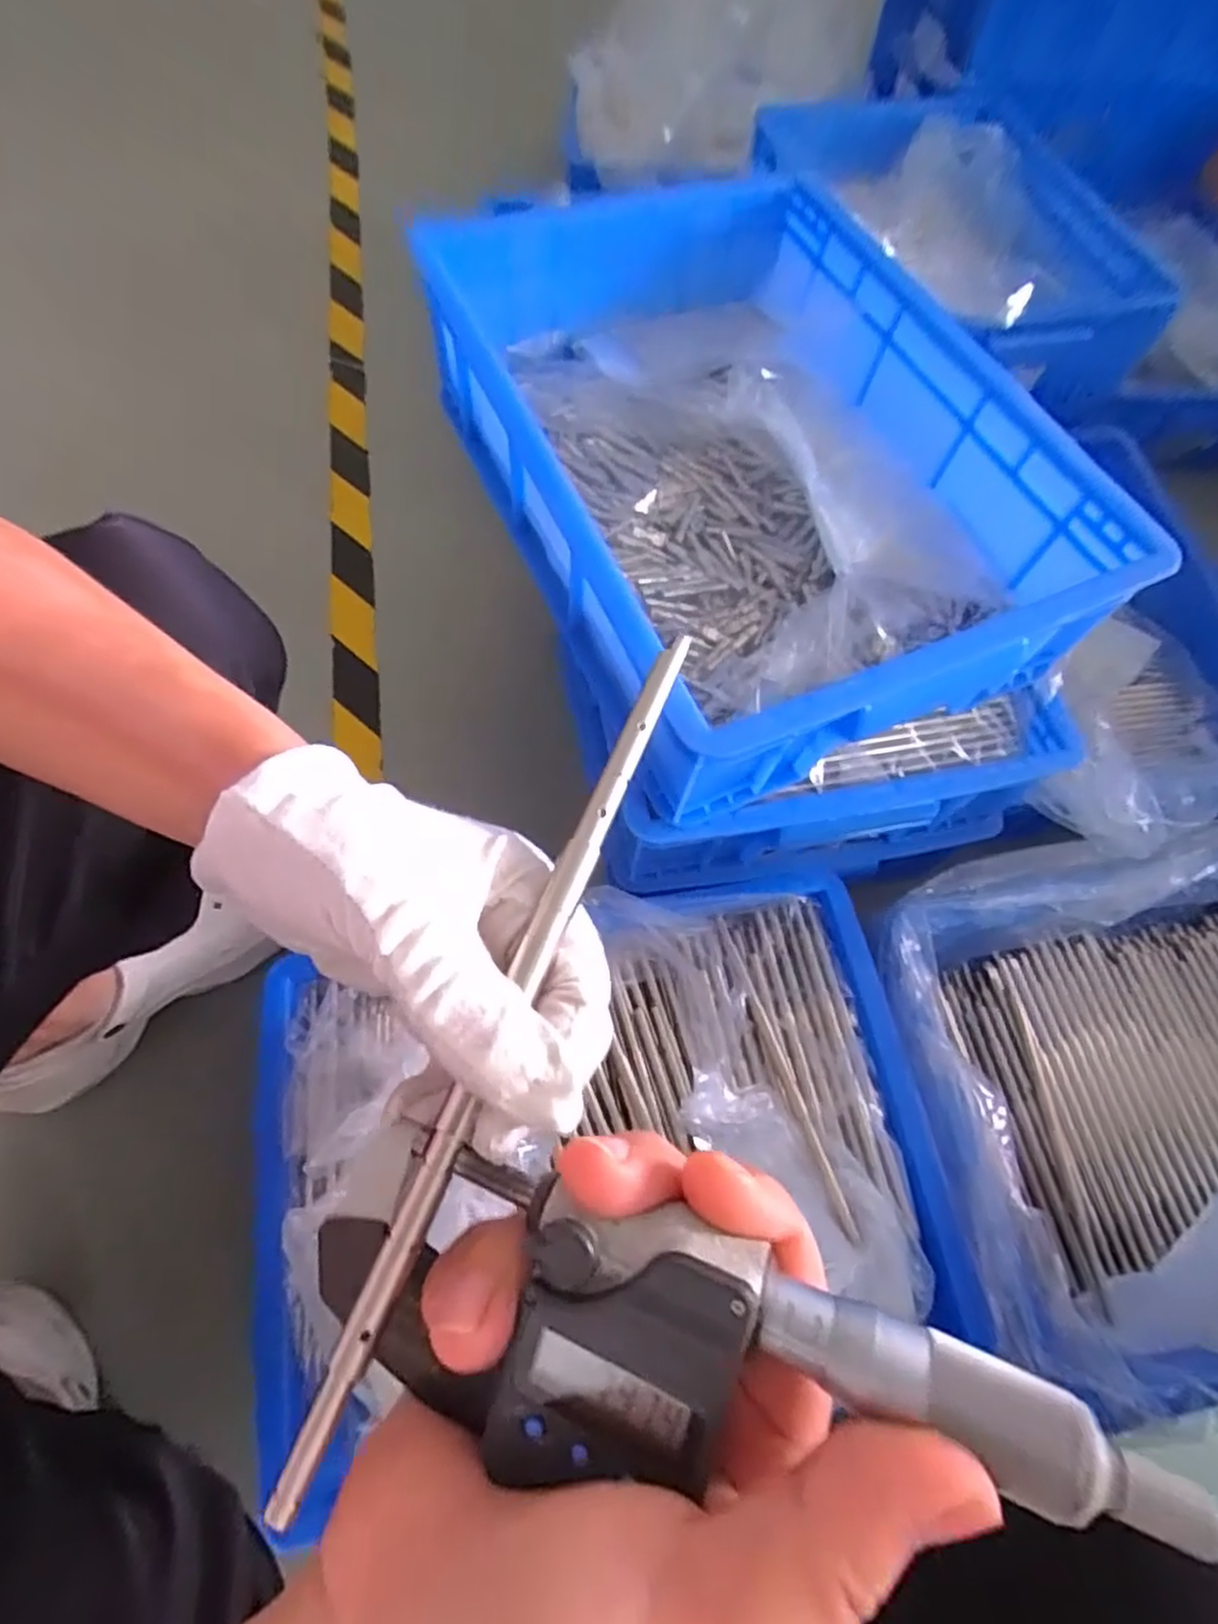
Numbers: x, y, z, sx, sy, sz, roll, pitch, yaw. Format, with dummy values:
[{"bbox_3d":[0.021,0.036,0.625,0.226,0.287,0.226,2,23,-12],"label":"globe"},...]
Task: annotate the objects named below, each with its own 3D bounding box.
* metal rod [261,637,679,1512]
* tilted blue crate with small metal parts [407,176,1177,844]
[{"bbox_3d":[-0.020,0.040,0.171,0.008,0.006,0.209,22,67,7],"label":"metal rod"},{"bbox_3d":[0.089,-0.213,0.471,0.299,0.124,0.443,-23,69,-13],"label":"tilted blue crate with small metal parts"}]

